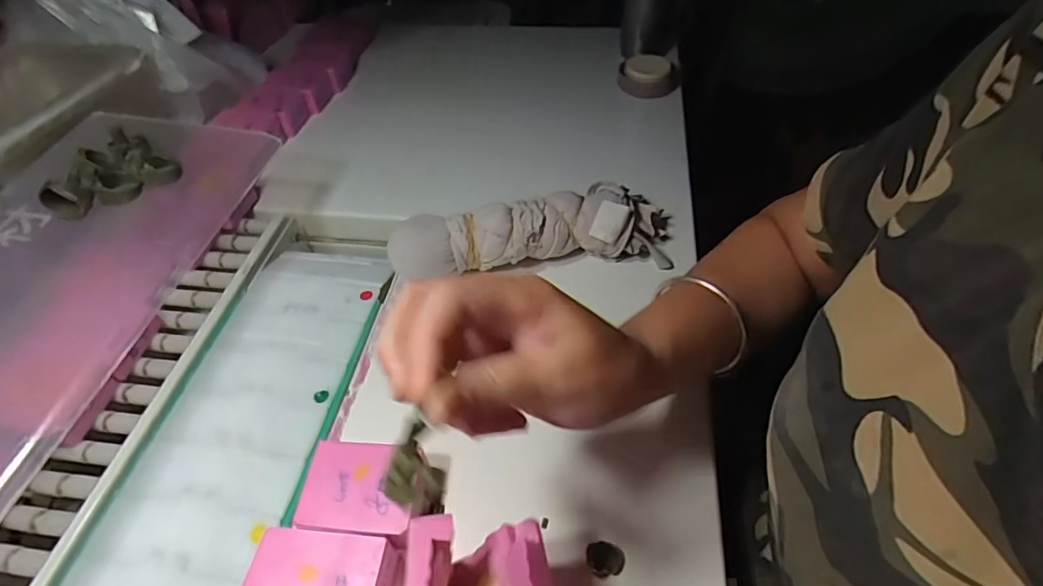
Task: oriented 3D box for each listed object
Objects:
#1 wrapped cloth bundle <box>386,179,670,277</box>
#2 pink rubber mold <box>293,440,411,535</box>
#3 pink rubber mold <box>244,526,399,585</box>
[{"bbox_3d":[0.011,-0.048,0.448,0.235,0.059,0.056,-7,50,-5],"label":"wrapped cloth bundle"},{"bbox_3d":[-0.097,0.121,0.323,0.066,0.030,0.053,2,49,2],"label":"pink rubber mold"},{"bbox_3d":[-0.108,0.162,0.289,0.077,0.029,0.051,4,50,4],"label":"pink rubber mold"}]

